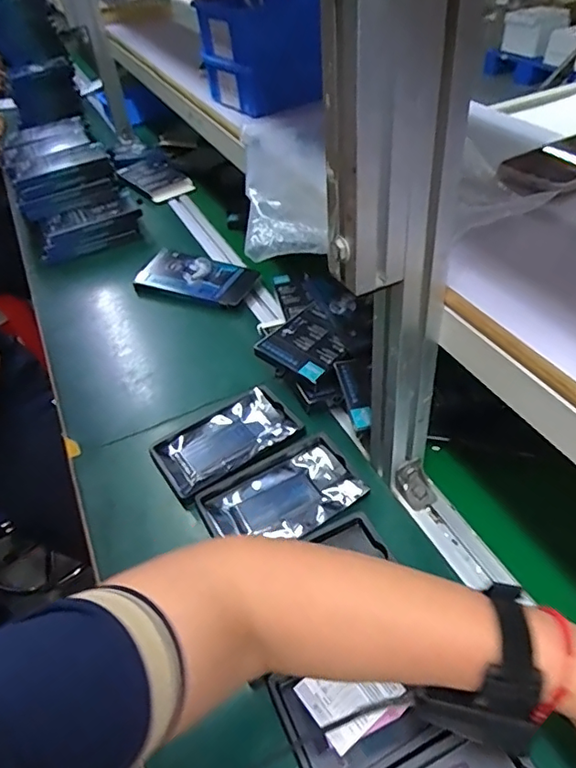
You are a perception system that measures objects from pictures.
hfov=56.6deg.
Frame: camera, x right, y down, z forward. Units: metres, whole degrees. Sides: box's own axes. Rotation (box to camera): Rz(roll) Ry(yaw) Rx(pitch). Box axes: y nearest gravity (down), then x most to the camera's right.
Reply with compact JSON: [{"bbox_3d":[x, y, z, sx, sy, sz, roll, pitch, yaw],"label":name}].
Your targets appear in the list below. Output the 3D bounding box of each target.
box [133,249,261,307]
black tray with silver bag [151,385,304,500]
[{"bbox_3d":[-0.145,-0.169,0.857,0.190,0.032,0.092,13,47,19],"label":"box"},{"bbox_3d":[-0.070,0.063,0.614,0.157,0.011,0.096,-28,48,-21],"label":"black tray with silver bag"}]

